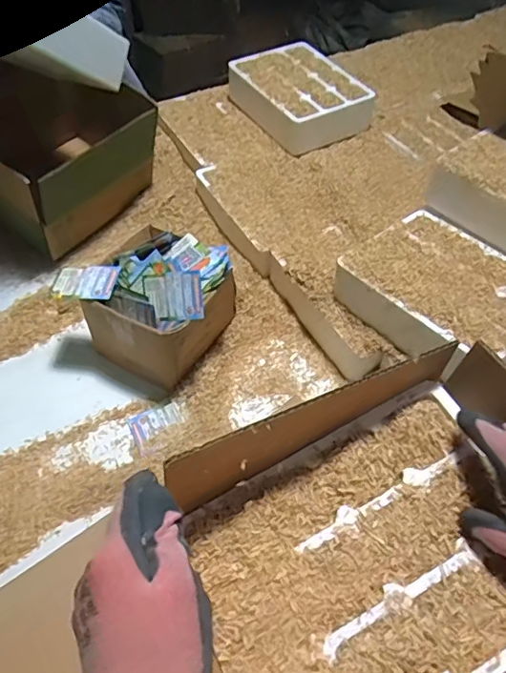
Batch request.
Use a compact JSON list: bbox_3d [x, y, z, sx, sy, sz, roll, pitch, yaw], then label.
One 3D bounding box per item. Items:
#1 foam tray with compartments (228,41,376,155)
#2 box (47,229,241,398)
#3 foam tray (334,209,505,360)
[{"bbox_3d":[0.085,-0.460,1.043,0.211,0.080,0.256,-28,57,-22],"label":"foam tray with compartments"},{"bbox_3d":[-0.136,-0.061,0.748,0.193,0.137,0.177,26,55,18],"label":"box"},{"bbox_3d":[0.257,-0.061,0.721,0.188,0.075,0.239,-33,60,-25],"label":"foam tray"}]

